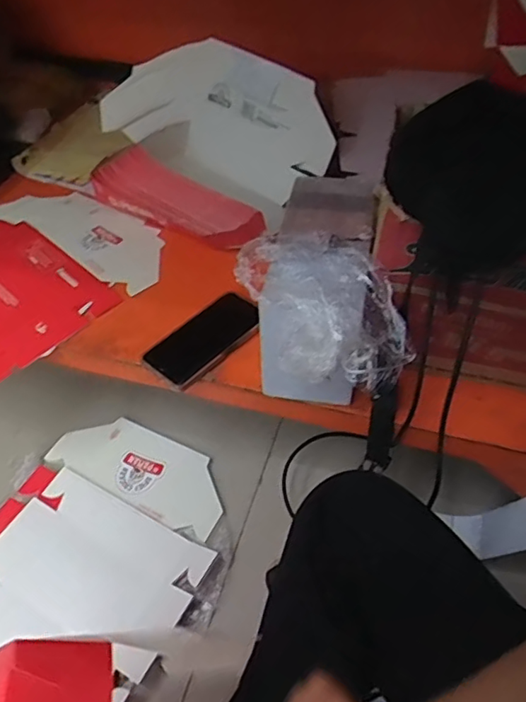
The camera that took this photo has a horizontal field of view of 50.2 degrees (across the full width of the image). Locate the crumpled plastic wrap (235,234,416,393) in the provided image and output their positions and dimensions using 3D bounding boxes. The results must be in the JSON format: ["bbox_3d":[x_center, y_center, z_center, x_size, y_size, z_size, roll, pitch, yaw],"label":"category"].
[{"bbox_3d":[0.064,-0.044,0.570,0.129,0.069,0.180,-24,52,-16],"label":"crumpled plastic wrap"}]

